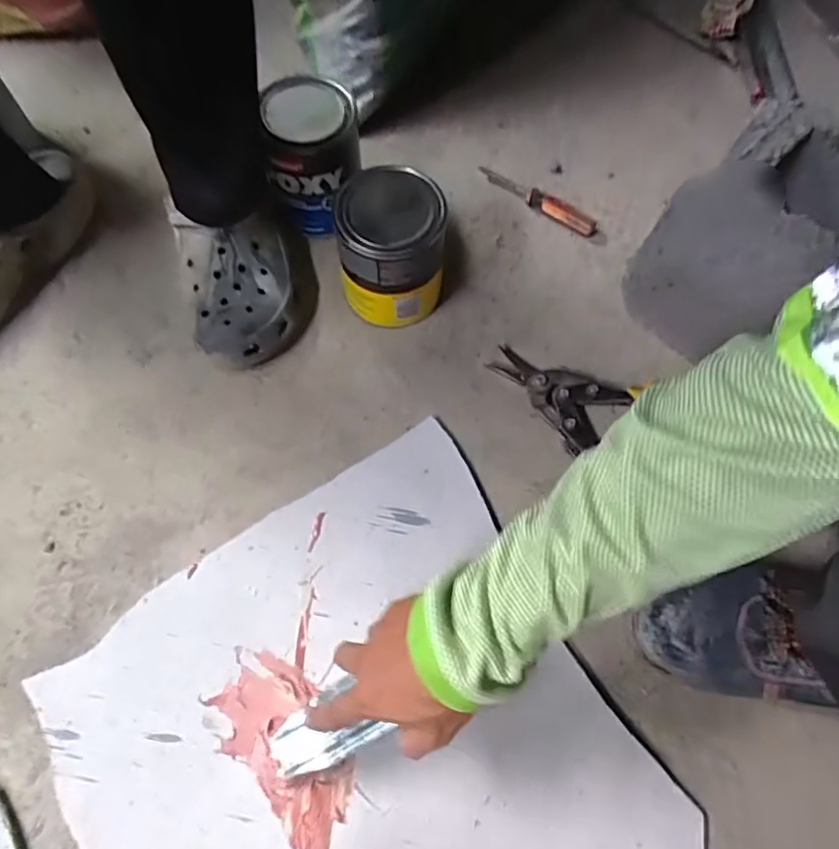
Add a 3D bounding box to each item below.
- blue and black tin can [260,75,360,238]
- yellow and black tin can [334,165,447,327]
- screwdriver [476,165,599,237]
[{"bbox_3d":[-0.111,-0.282,0.634,0.093,0.125,0.098,-3,68,-3],"label":"blue and black tin can"},{"bbox_3d":[-0.029,-0.173,0.597,0.099,0.127,0.096,1,68,-2],"label":"yellow and black tin can"},{"bbox_3d":[0.136,-0.263,0.687,0.153,0.020,0.024,31,71,10],"label":"screwdriver"}]

